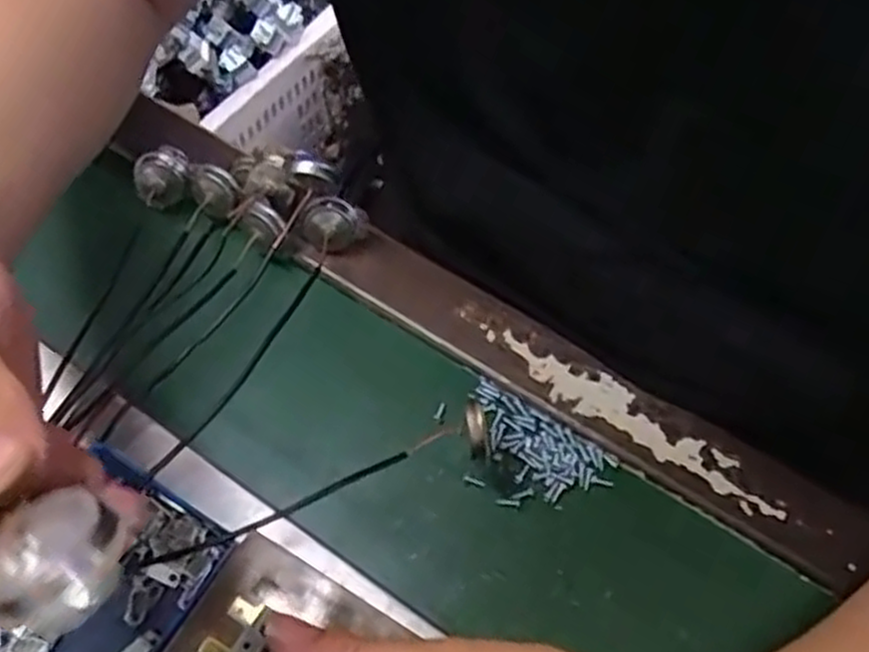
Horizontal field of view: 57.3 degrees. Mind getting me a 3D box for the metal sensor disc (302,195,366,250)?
[{"bbox_3d":[-0.049,-0.049,0.379,0.026,0.025,0.007,27,12,-16],"label":"metal sensor disc"}]

